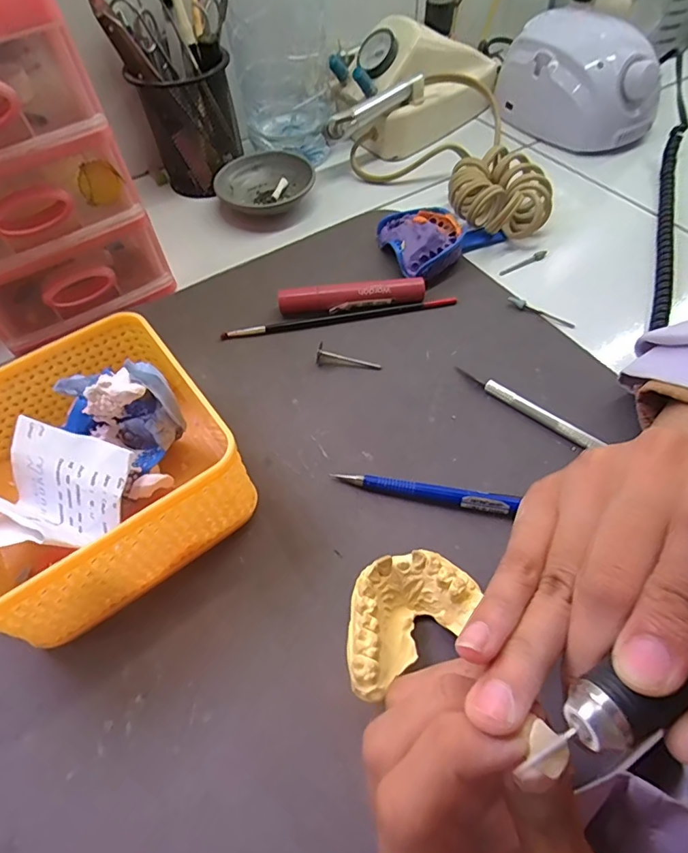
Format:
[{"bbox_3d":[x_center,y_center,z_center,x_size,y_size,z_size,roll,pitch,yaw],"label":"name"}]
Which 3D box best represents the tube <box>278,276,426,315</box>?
[{"bbox_3d":[0.006,-0.094,0.354,0.106,0.017,0.014,-4,55,1],"label":"tube"}]

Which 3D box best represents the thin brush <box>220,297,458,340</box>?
[{"bbox_3d":[-0.003,-0.079,0.353,0.171,0.005,0.010,-9,55,-3],"label":"thin brush"}]

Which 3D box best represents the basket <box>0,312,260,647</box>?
[{"bbox_3d":[-0.134,0.021,0.257,0.132,0.066,0.134,-35,60,-19],"label":"basket"}]

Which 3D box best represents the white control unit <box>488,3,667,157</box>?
[{"bbox_3d":[0.230,-0.336,0.472,0.087,0.079,0.141,-29,58,-16],"label":"white control unit"}]

